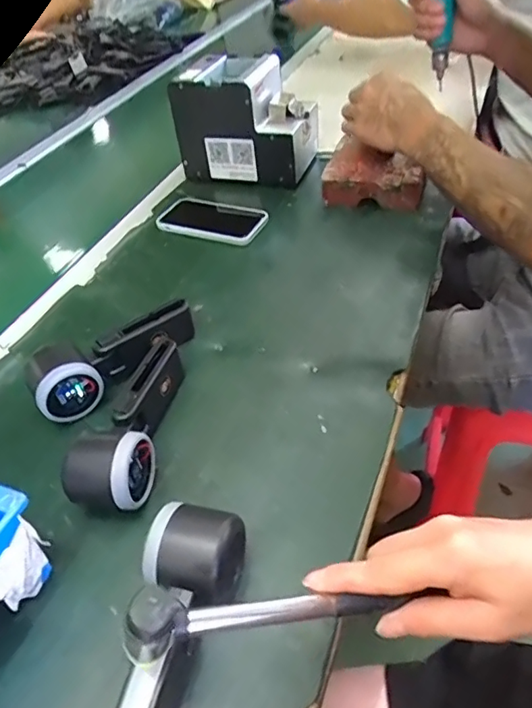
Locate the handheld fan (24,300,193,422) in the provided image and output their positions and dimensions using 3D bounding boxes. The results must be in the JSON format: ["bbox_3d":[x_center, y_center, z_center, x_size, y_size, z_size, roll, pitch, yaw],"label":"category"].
[{"bbox_3d":[-0.143,0.003,0.508,0.162,0.051,0.058,-26,46,-16],"label":"handheld fan"}]

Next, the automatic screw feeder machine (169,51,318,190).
[{"bbox_3d":[-0.025,-0.343,0.780,0.175,0.148,0.127,12,48,21],"label":"automatic screw feeder machine"}]

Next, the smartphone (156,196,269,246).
[{"bbox_3d":[-0.073,-0.181,0.711,0.145,0.012,0.077,18,55,23],"label":"smartphone"}]

